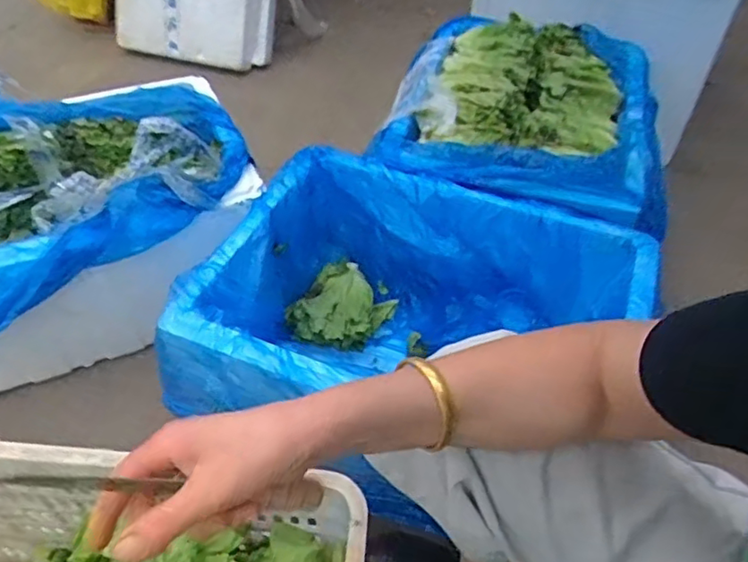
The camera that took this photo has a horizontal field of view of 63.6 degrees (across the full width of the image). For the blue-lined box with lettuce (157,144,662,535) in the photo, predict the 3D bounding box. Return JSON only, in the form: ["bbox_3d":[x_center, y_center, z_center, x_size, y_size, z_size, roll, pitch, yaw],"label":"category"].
[{"bbox_3d":[0.062,0.090,0.943,0.618,0.271,0.482,14,48,13],"label":"blue-lined box with lettuce"}]

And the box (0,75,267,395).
[{"bbox_3d":[-0.541,-0.092,1.084,0.621,0.315,0.427,-23,51,-21],"label":"box"}]

